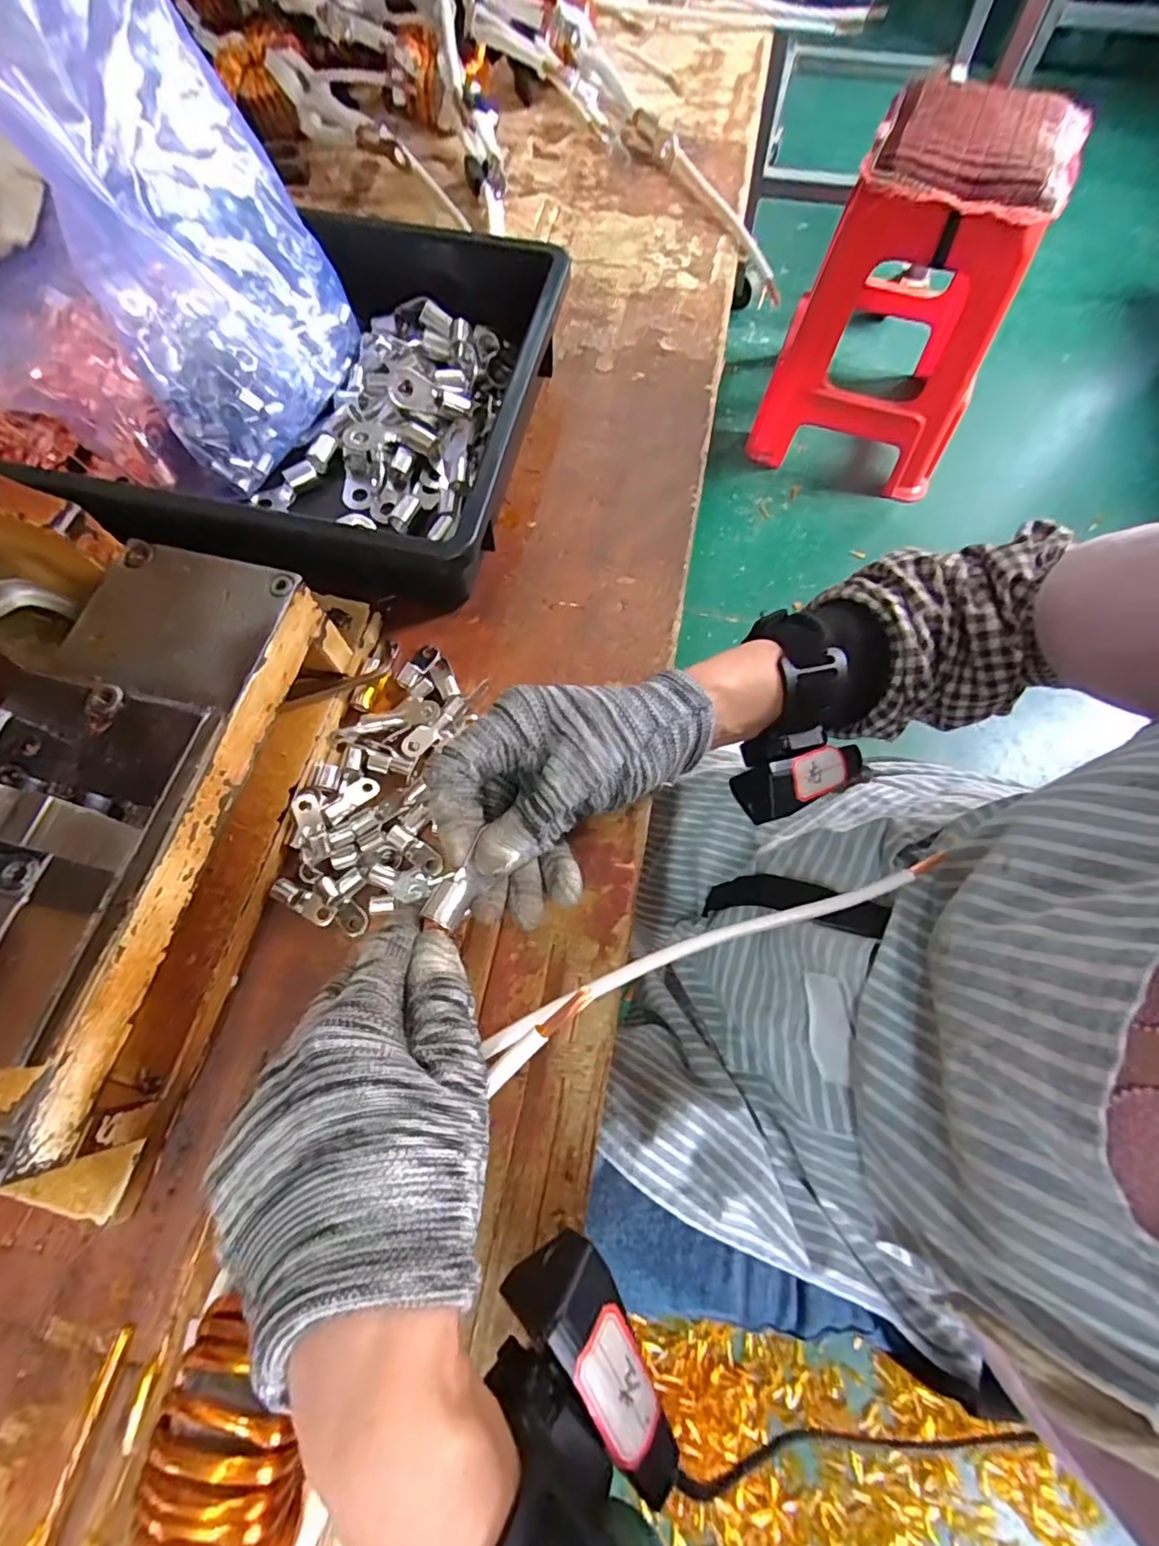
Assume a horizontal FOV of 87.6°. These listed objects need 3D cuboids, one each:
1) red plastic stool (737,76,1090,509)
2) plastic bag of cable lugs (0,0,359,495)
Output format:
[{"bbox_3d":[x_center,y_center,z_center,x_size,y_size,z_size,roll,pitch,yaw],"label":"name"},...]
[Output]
[{"bbox_3d":[0.619,-0.903,1.166,0.377,0.524,0.365,17,70,6],"label":"red plastic stool"},{"bbox_3d":[-0.211,-0.292,0.317,0.108,0.174,0.139,33,73,10],"label":"plastic bag of cable lugs"}]

